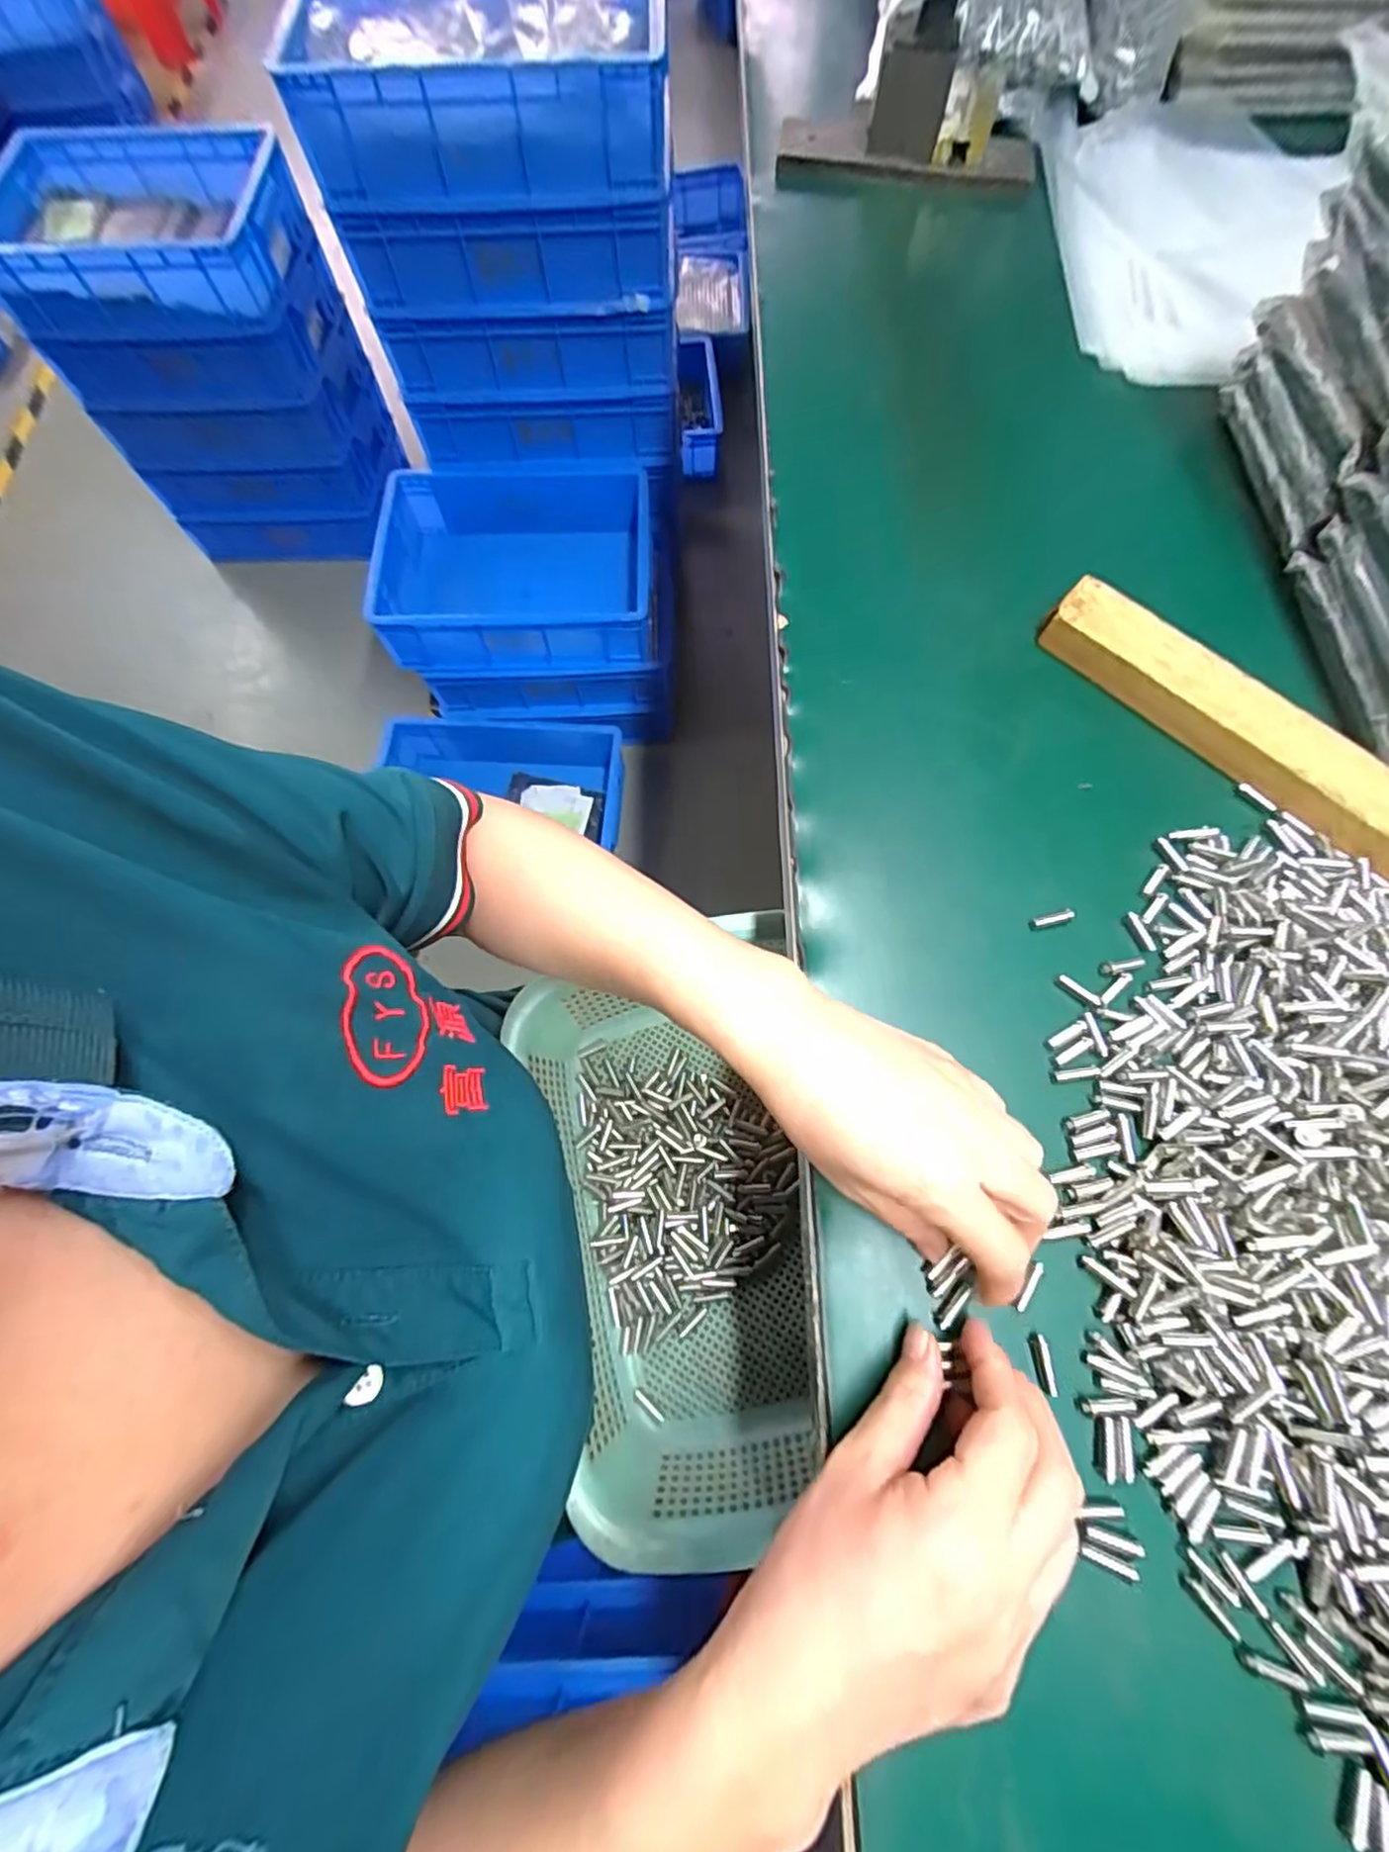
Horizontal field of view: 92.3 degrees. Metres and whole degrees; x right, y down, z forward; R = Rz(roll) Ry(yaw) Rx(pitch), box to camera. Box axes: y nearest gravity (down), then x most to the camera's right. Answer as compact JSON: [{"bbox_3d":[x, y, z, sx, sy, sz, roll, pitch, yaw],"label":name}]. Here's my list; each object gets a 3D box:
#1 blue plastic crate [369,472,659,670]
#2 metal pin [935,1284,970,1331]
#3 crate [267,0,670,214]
[{"bbox_3d":[-0.278,-0.567,1.069,0.410,0.127,0.303,-2,71,1],"label":"blue plastic crate"},{"bbox_3d":[0.108,0.159,0.279,0.005,0.005,0.021,43,76,13],"label":"metal pin"},{"bbox_3d":[-0.238,-1.010,0.781,0.407,0.133,0.322,0,71,1],"label":"crate"}]

